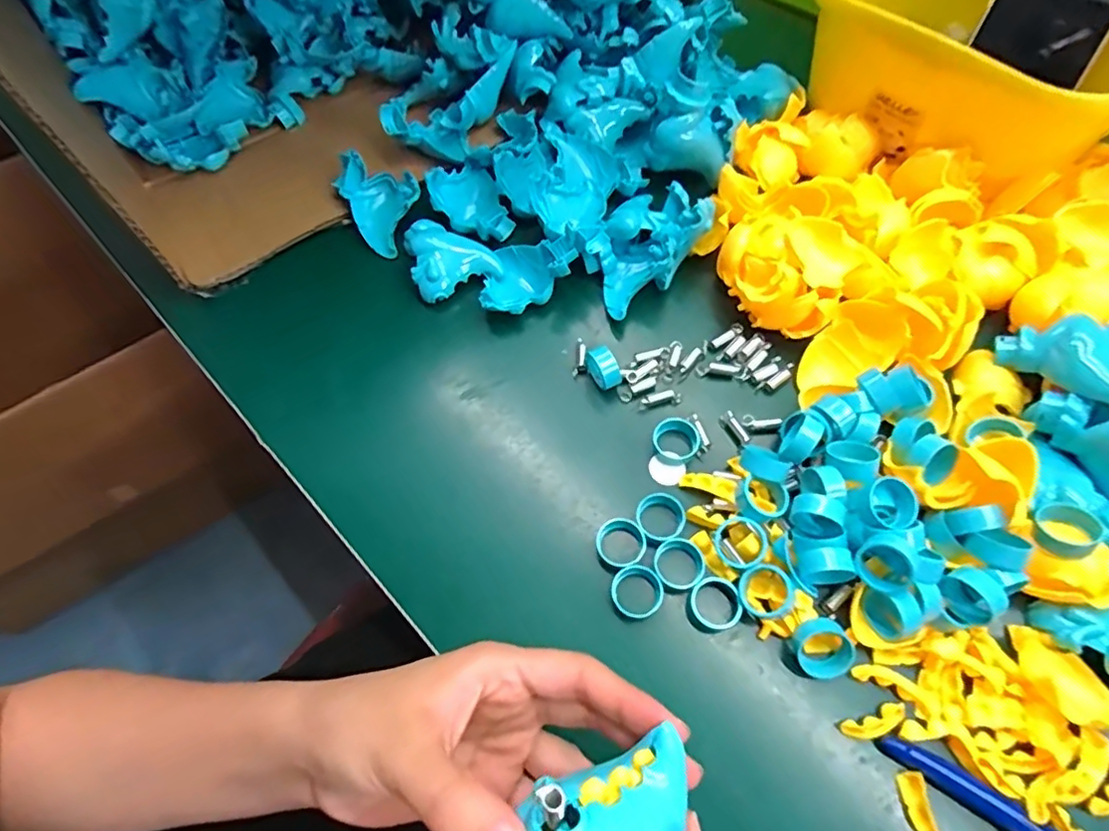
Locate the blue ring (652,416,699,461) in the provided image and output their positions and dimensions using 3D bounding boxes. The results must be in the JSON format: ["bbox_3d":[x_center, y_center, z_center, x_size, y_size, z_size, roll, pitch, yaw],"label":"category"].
[{"bbox_3d":[0.070,0.015,0.337,0.024,0.013,0.025,-1,62,2],"label":"blue ring"}]

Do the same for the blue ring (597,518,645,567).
[{"bbox_3d":[0.035,0.069,0.312,0.026,0.016,0.025,-1,62,2],"label":"blue ring"}]

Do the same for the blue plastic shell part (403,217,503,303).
[{"bbox_3d":[-0.071,-0.110,0.392,0.055,0.021,0.053,-22,63,-8],"label":"blue plastic shell part"}]

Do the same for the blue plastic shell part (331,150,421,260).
[{"bbox_3d":[-0.121,-0.153,0.410,0.048,0.034,0.063,-31,65,-13],"label":"blue plastic shell part"}]

